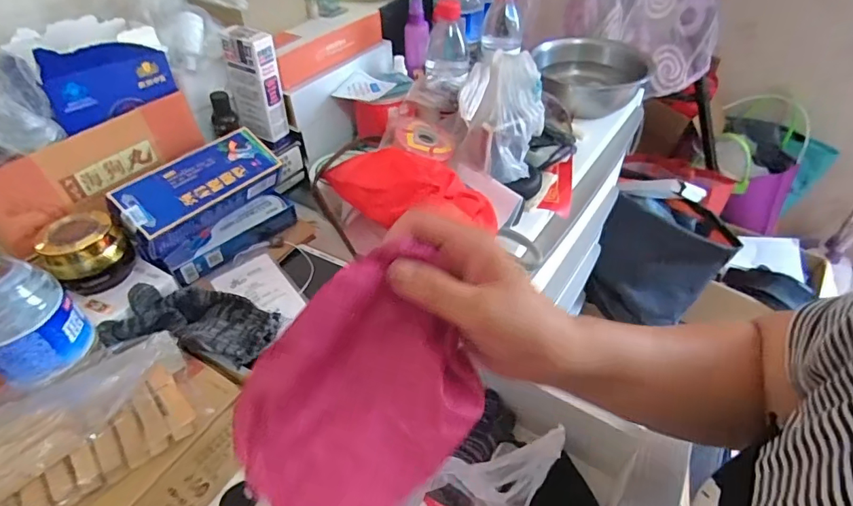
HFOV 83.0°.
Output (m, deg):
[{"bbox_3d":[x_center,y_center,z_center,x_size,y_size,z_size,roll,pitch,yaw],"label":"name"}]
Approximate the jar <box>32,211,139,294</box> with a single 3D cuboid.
[{"bbox_3d":[-0.304,-0.003,0.432,0.058,0.056,0.062,-1,44,1],"label":"jar"}]

